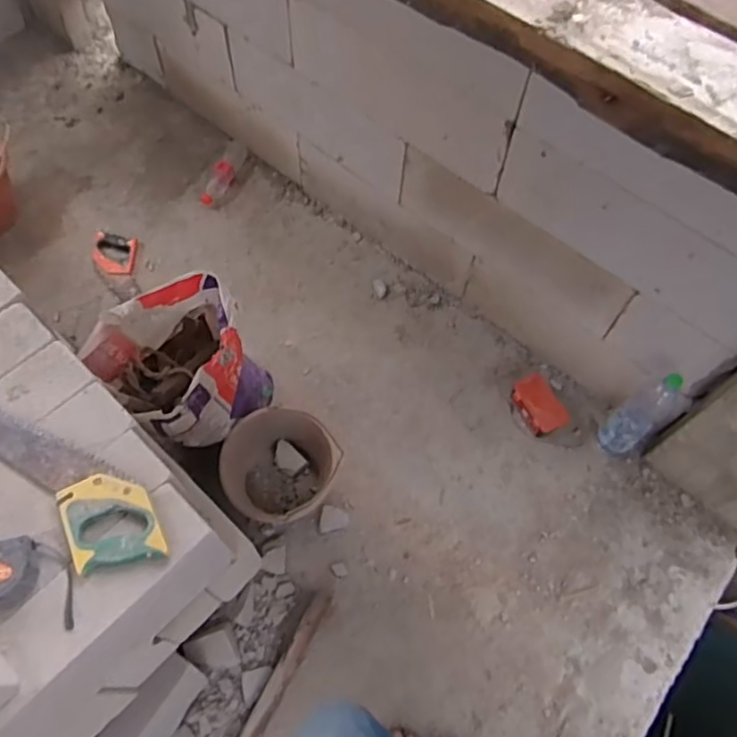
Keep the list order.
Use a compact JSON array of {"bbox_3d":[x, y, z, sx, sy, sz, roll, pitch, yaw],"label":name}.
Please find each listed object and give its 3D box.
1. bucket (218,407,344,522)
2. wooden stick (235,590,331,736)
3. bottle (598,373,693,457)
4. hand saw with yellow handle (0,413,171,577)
[{"bbox_3d":[-0.195,0.226,1.403,0.241,0.174,0.227,1,63,-2],"label":"bucket"},{"bbox_3d":[-0.248,0.737,1.187,0.047,0.027,0.664,26,65,11],"label":"wooden stick"},{"bbox_3d":[0.626,0.103,1.404,0.095,0.335,0.099,1,63,-2],"label":"bottle"},{"bbox_3d":[-0.499,0.115,0.858,0.536,0.027,0.115,30,66,12],"label":"hand saw with yellow handle"}]

